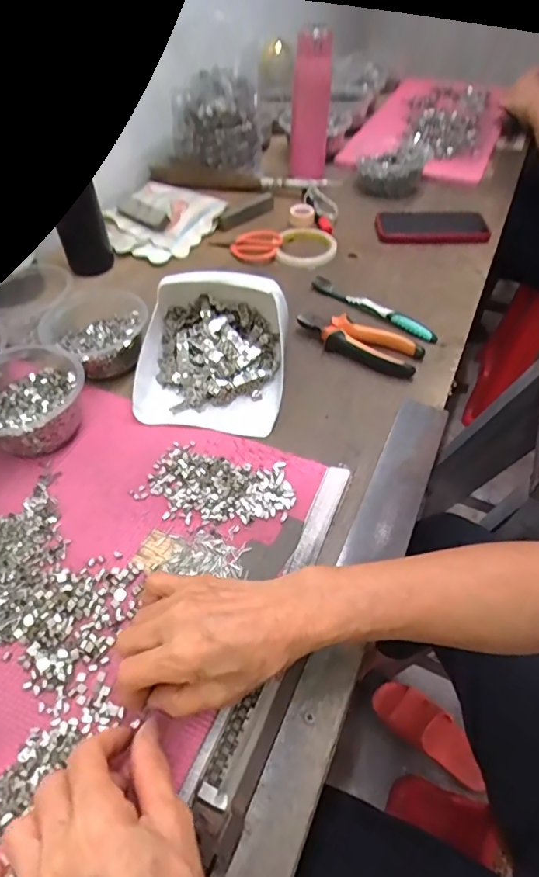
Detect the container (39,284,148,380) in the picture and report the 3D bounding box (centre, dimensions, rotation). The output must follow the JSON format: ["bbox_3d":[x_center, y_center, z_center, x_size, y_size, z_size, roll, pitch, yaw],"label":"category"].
[{"bbox_3d":[-0.197,-0.124,0.567,0.109,0.042,0.119,0,50,1],"label":"container"}]

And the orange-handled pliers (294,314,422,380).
[{"bbox_3d":[0.106,-0.117,0.583,0.147,0.028,0.053,21,54,18],"label":"orange-handled pliers"}]

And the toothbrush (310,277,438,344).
[{"bbox_3d":[0.132,-0.167,0.635,0.184,0.021,0.015,32,58,25],"label":"toothbrush"}]

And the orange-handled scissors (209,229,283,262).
[{"bbox_3d":[-0.034,-0.288,0.734,0.106,0.024,0.051,1,50,2],"label":"orange-handled scissors"}]

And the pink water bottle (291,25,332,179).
[{"bbox_3d":[0.070,-0.545,0.818,0.061,0.198,0.053,-3,50,-2],"label":"pink water bottle"}]

